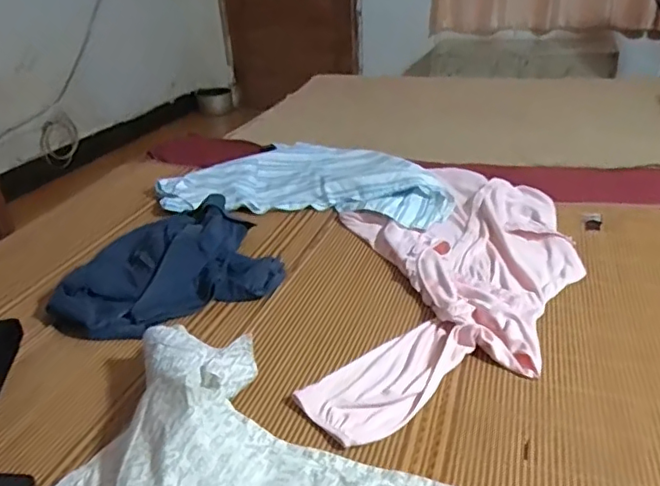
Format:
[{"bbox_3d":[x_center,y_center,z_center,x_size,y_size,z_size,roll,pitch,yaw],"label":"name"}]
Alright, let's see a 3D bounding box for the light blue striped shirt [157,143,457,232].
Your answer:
[{"bbox_3d":[-0.040,-0.136,1.231,0.591,0.054,0.355,6,29,17],"label":"light blue striped shirt"}]

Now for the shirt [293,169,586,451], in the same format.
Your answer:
[{"bbox_3d":[0.208,0.036,0.946,0.408,0.038,0.762,2,28,7],"label":"shirt"}]

